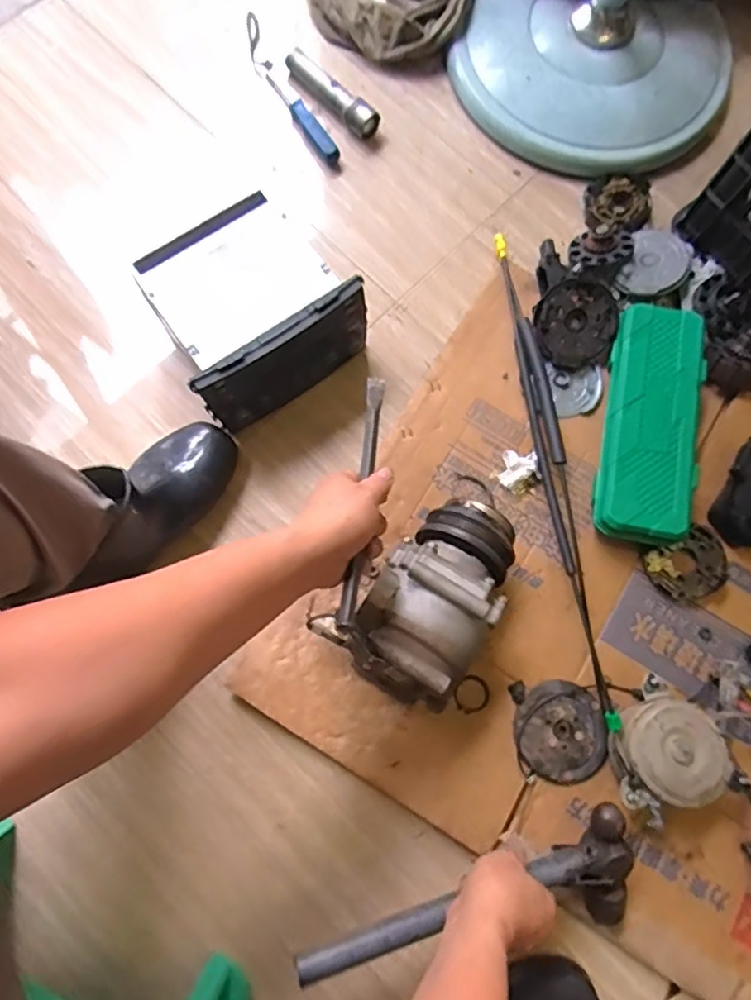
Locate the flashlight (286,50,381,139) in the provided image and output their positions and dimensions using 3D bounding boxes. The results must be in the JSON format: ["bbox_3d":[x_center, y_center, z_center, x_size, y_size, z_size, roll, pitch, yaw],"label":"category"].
[{"bbox_3d":[-0.063,-0.566,0.831,0.162,0.034,0.035,45,82,7],"label":"flashlight"}]

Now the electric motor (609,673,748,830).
[{"bbox_3d":[0.301,0.270,0.629,0.116,0.071,0.119,45,81,6],"label":"electric motor"}]

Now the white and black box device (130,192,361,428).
[{"bbox_3d":[-0.143,-0.214,0.699,0.208,0.131,0.191,-37,82,-7],"label":"white and black box device"}]

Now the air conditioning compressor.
[{"bbox_3d":[0.062,0.099,0.606,0.118,0.146,0.215,33,79,4],"label":"air conditioning compressor"}]

